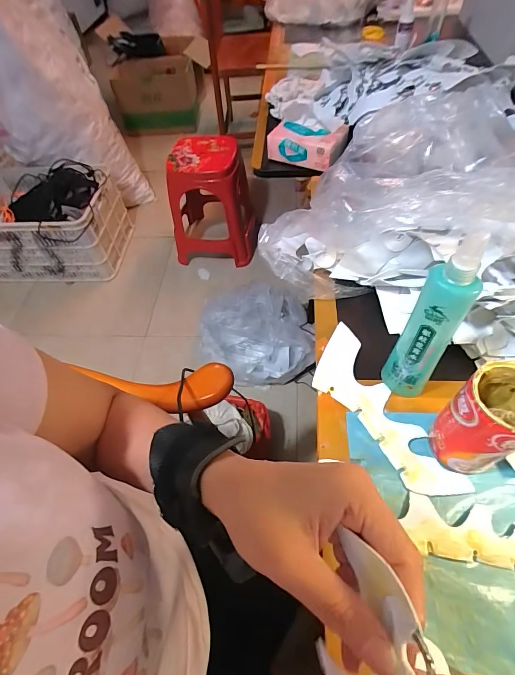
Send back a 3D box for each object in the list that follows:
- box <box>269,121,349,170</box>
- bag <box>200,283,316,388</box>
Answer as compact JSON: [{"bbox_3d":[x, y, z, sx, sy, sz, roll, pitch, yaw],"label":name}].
[{"bbox_3d":[0.098,-0.392,0.719,0.143,0.055,0.087,19,68,16],"label":"box"},{"bbox_3d":[-0.001,-0.020,1.281,0.396,0.184,0.343,1,55,6],"label":"bag"}]

